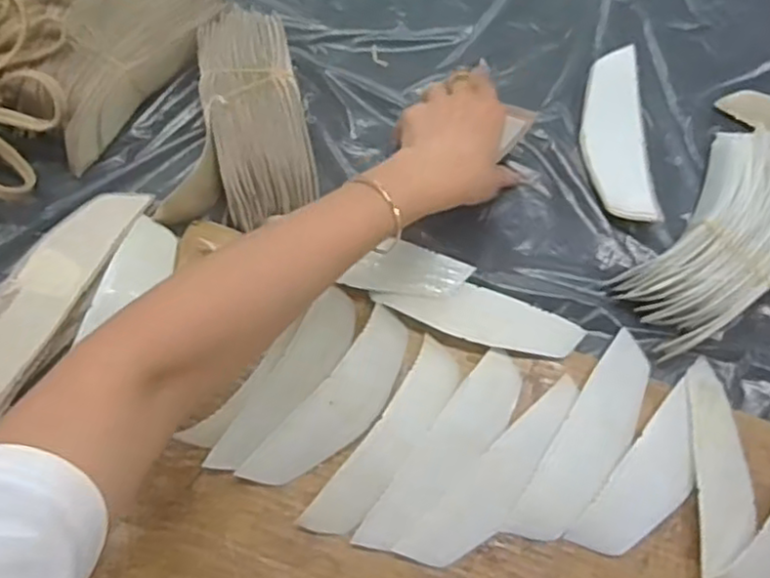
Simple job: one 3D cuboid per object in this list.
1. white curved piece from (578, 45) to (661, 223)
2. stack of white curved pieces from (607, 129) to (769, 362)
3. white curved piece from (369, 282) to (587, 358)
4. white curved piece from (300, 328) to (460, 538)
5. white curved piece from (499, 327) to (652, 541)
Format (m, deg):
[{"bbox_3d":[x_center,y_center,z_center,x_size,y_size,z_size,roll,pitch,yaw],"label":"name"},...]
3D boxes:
[{"bbox_3d":[0.189,-0.127,0.564,0.052,0.013,0.160,2,67,0],"label":"white curved piece"},{"bbox_3d":[0.247,-0.034,0.505,0.089,0.048,0.184,38,71,14],"label":"stack of white curved pieces"},{"bbox_3d":[0.070,0.018,0.497,0.146,0.009,0.042,18,68,6],"label":"white curved piece"},{"bbox_3d":[0.004,0.099,0.455,0.035,0.024,0.149,32,70,12],"label":"white curved piece"},{"bbox_3d":[0.140,0.101,0.466,0.043,0.013,0.161,32,70,12],"label":"white curved piece"}]

